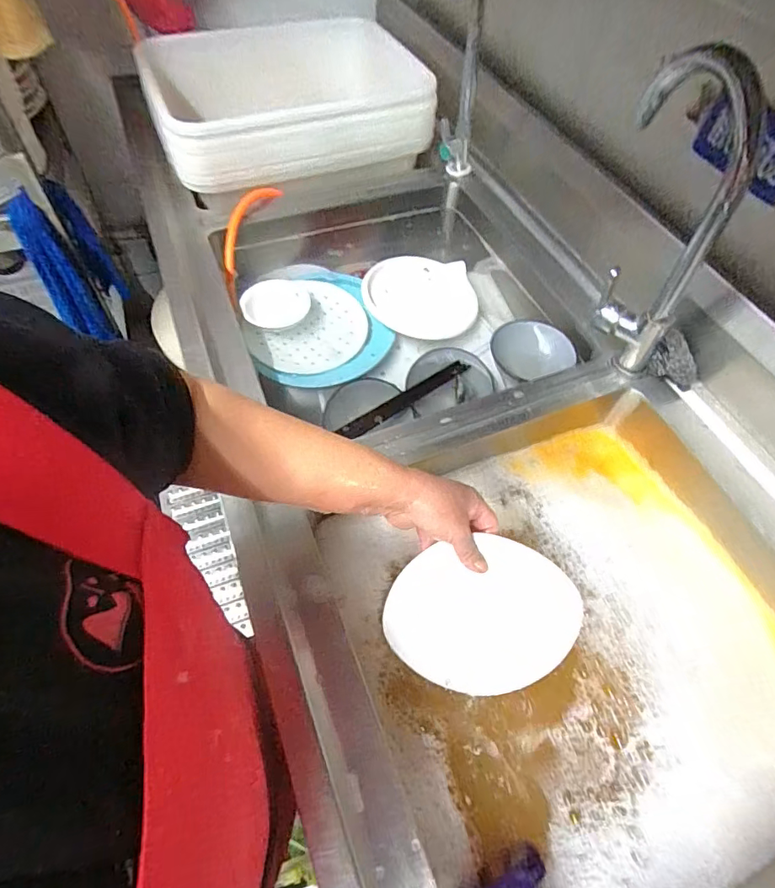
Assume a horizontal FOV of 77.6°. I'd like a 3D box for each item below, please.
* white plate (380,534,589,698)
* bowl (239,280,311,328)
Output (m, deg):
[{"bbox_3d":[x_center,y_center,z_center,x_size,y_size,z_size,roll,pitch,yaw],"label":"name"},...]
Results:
[{"bbox_3d":[0.097,0.181,0.498,0.184,0.186,0.013,33,17,-5],"label":"white plate"},{"bbox_3d":[-0.190,-0.240,0.823,0.097,0.031,0.108,16,58,7],"label":"bowl"}]

